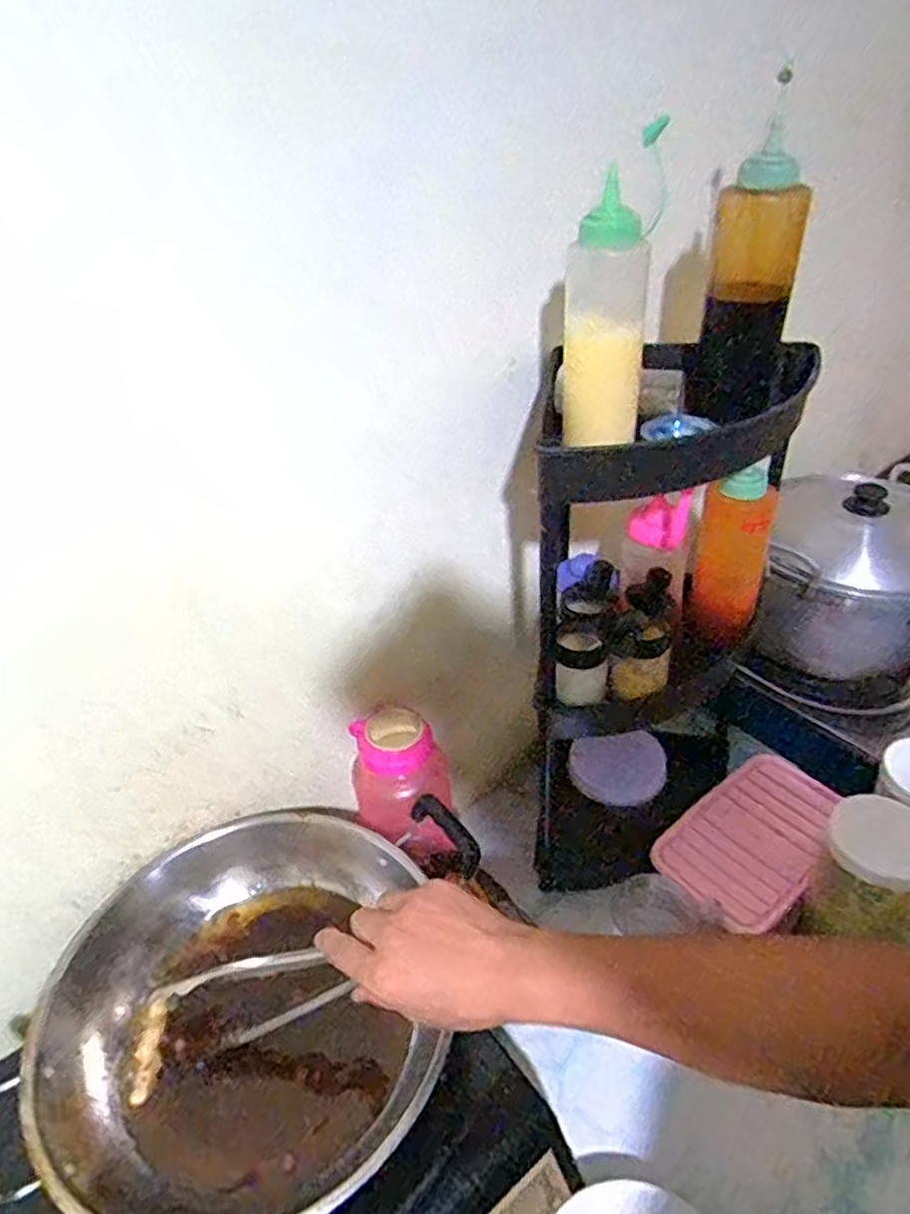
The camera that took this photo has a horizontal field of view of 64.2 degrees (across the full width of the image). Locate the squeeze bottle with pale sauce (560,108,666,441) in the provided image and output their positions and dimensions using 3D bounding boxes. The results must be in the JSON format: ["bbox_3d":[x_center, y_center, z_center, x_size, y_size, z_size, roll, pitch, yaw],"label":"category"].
[{"bbox_3d":[0.109,-0.220,0.529,0.062,0.204,0.047,4,37,11],"label":"squeeze bottle with pale sauce"}]

